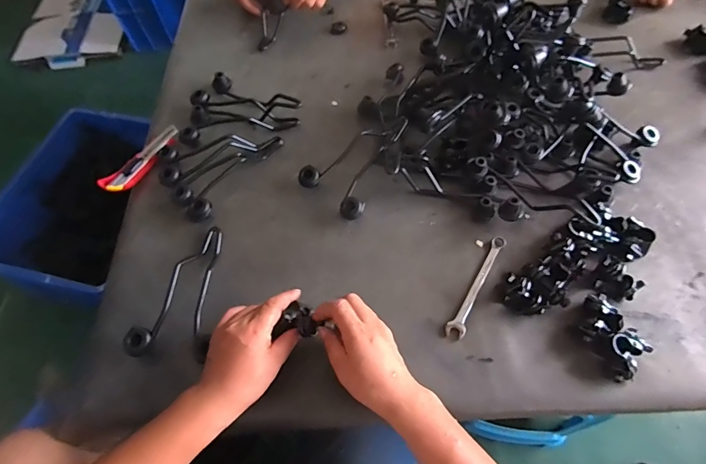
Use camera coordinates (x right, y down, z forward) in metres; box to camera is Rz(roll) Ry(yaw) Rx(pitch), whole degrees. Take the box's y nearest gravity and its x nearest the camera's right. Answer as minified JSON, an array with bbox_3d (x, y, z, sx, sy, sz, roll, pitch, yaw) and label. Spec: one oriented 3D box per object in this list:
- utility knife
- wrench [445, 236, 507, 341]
[{"bbox_3d":[-0.347,-0.121,0.675,0.038,0.018,0.151,30,67,18],"label":"utility knife"},{"bbox_3d":[0.173,0.074,0.559,0.023,0.006,0.166,28,66,17],"label":"wrench"}]

